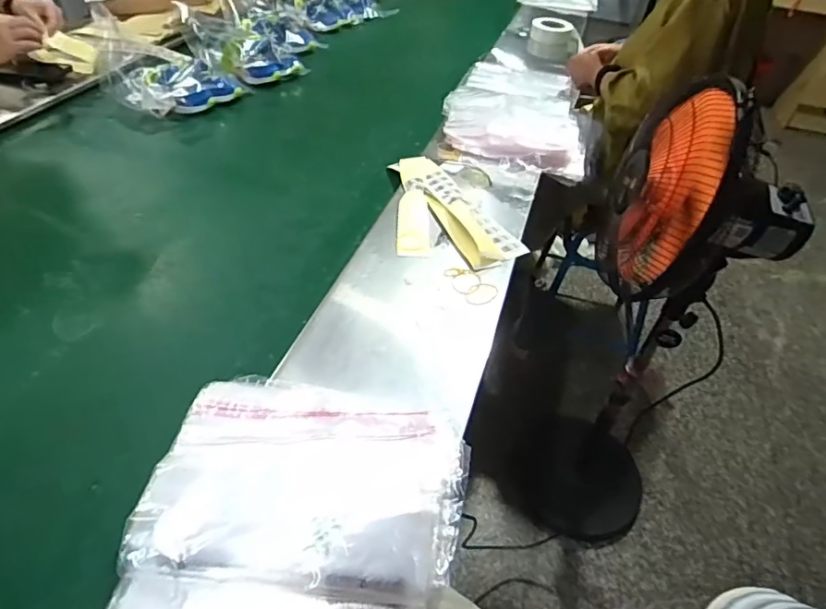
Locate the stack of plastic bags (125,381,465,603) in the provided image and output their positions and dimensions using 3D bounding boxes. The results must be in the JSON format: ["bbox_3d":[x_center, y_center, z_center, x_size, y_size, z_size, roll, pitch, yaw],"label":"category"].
[{"bbox_3d":[-0.096,0.159,0.510,0.292,0.052,0.209,6,43,3],"label":"stack of plastic bags"}]

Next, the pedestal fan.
[{"bbox_3d":[0.452,0.110,1.037,0.315,1.033,0.353,32,50,23],"label":"pedestal fan"}]

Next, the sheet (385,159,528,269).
[{"bbox_3d":[0.023,-0.170,0.905,0.182,0.027,0.340,-20,48,-22],"label":"sheet"}]

